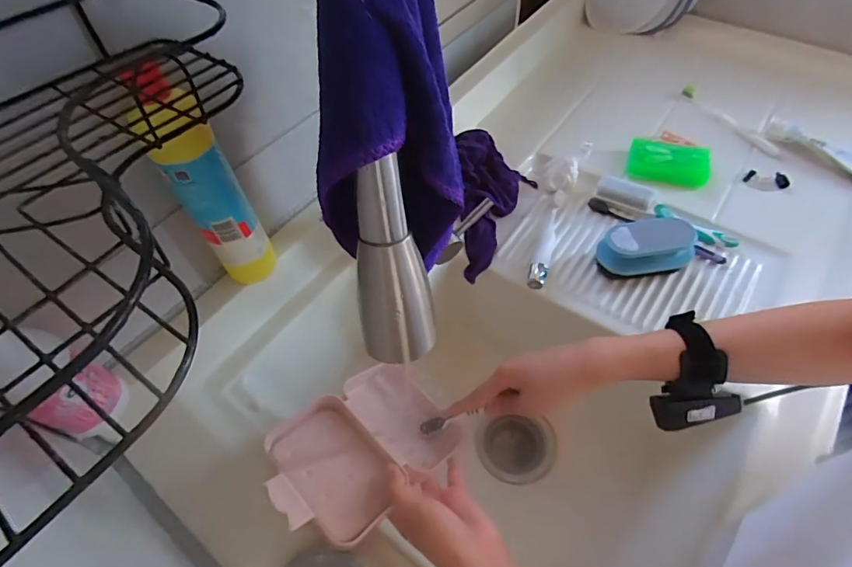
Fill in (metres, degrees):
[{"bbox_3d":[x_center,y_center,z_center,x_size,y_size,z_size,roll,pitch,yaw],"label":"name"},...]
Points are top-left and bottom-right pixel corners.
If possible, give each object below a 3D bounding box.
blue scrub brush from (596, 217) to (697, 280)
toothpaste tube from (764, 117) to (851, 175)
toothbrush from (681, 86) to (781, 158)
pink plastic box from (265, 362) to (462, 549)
[{"bbox_3d":[0.266,-0.041,0.556,0.113,0.046,0.061,-8,55,-3],"label":"blue scrub brush"},{"bbox_3d":[0.576,-0.195,0.656,0.041,0.025,0.162,-37,62,-21],"label":"toothpaste tube"},{"bbox_3d":[0.476,-0.258,0.713,0.026,0.019,0.181,-26,57,-14],"label":"toothbrush"},{"bbox_3d":[-0.063,0.146,0.428,0.124,0.077,0.164,37,64,26],"label":"pink plastic box"}]

